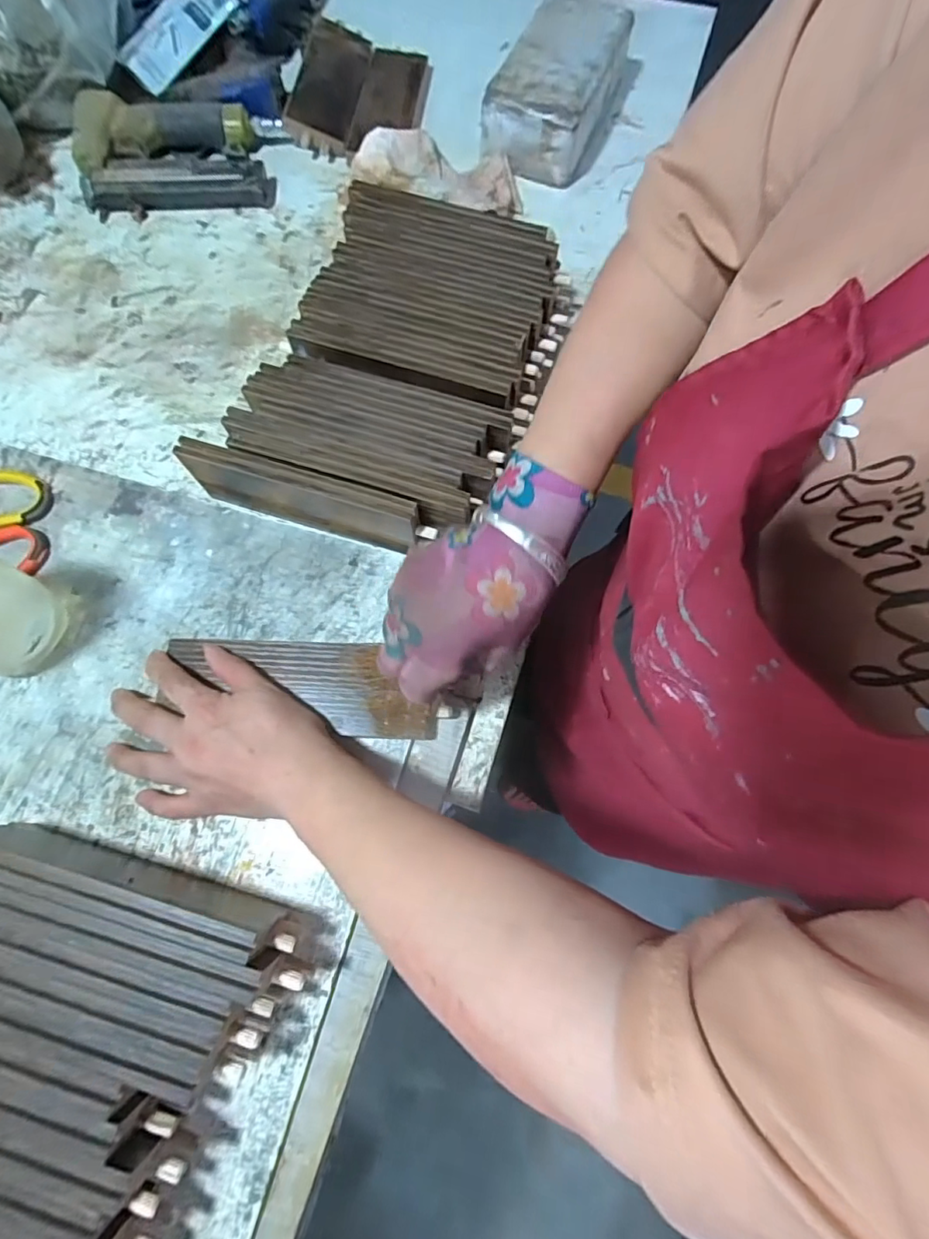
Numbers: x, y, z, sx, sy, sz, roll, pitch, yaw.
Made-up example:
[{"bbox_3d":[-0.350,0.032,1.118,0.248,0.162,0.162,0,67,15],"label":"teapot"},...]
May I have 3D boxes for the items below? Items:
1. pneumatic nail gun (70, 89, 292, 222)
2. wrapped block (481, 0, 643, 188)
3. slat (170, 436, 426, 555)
[{"bbox_3d":[-0.293,-0.484,0.544,0.201,0.043,0.128,-8,70,-3],"label":"pneumatic nail gun"},{"bbox_3d":[0.109,-0.572,0.561,0.112,0.064,0.233,20,71,7],"label":"wrapped block"},{"bbox_3d":[-0.122,-0.093,0.397,0.181,0.051,0.020,18,71,6],"label":"slat"}]

